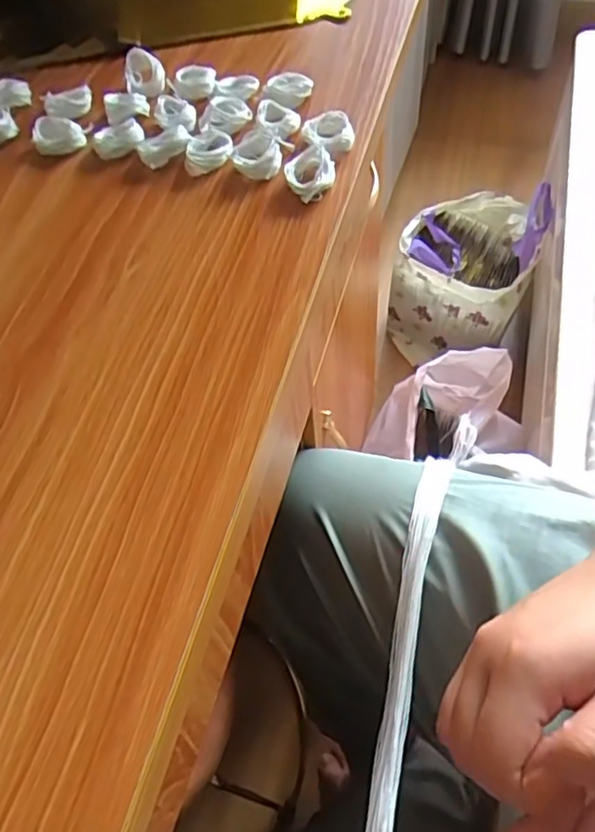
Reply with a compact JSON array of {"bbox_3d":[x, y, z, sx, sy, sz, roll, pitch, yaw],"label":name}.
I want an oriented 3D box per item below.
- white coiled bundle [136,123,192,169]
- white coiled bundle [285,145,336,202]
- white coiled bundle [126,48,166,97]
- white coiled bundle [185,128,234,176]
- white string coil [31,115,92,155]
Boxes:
[{"bbox_3d":[-0.078,-0.160,0.374,0.031,0.012,0.016,-26,60,-12],"label":"white coiled bundle"},{"bbox_3d":[0.007,-0.137,0.354,0.027,0.012,0.029,-2,58,3],"label":"white coiled bundle"},{"bbox_3d":[-0.101,-0.225,0.414,0.025,0.015,0.036,-9,58,-2],"label":"white coiled bundle"},{"bbox_3d":[-0.053,-0.158,0.375,0.028,0.008,0.030,-3,58,2],"label":"white coiled bundle"},{"bbox_3d":[-0.147,-0.175,0.392,0.032,0.013,0.025,2,58,5],"label":"white string coil"}]

